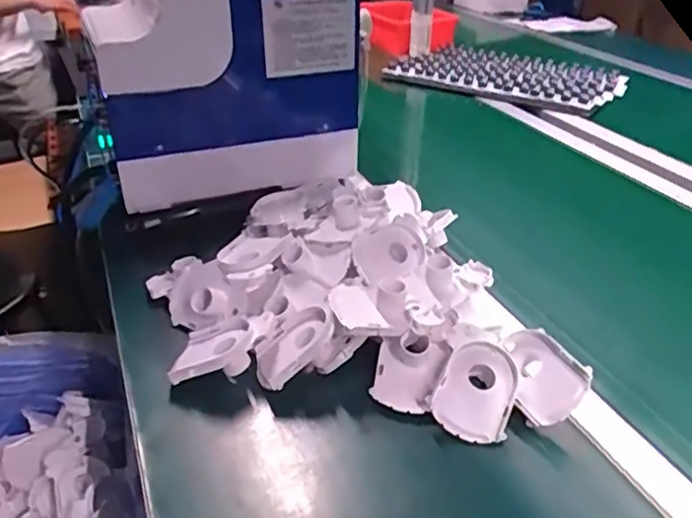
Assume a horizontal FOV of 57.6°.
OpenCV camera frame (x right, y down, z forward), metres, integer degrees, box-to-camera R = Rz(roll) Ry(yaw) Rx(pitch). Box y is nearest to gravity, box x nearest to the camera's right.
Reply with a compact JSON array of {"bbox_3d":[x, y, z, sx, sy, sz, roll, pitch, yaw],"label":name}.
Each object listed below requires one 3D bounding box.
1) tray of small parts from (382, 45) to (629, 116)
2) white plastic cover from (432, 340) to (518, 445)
[{"bbox_3d":[0.354,-0.403,1.380,0.455,0.039,0.292,18,35,26],"label":"tray of small parts"},{"bbox_3d":[0.114,0.114,0.544,0.062,0.021,0.088,17,59,12],"label":"white plastic cover"}]

